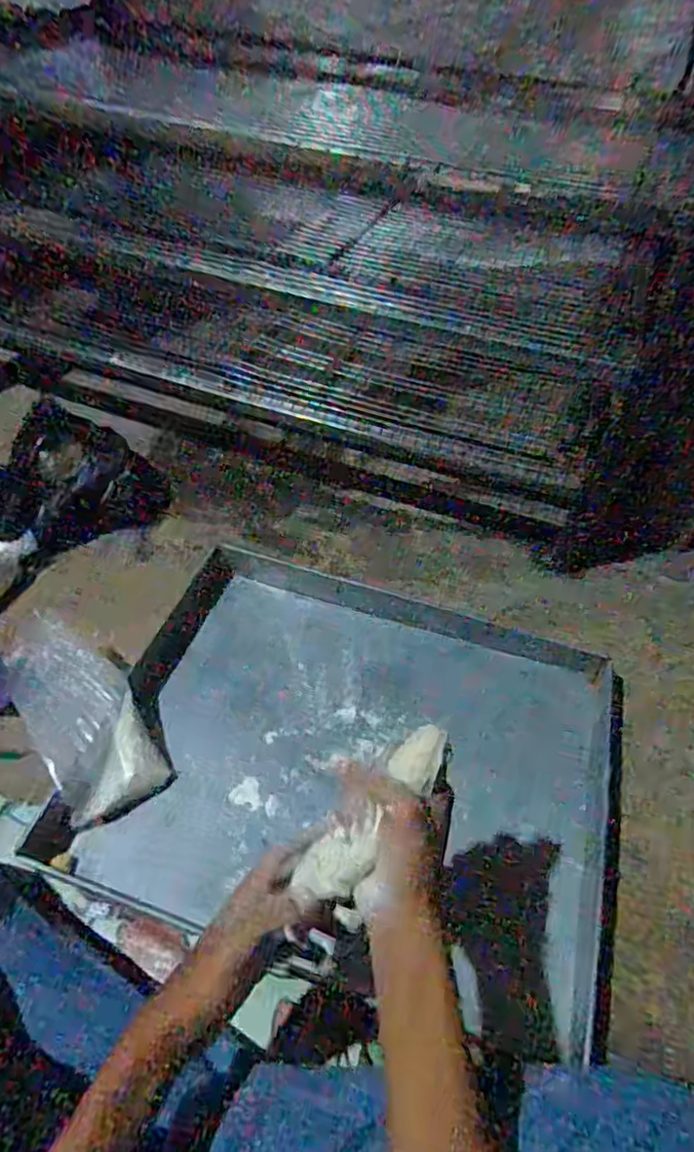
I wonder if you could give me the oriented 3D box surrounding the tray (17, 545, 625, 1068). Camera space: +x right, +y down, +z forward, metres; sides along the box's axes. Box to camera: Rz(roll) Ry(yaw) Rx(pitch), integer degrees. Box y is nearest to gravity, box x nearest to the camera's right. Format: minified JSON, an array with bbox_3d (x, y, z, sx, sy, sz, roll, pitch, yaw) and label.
[{"bbox_3d":[0.018,0.190,0.689,0.523,0.068,0.417,16,52,9],"label":"tray"}]

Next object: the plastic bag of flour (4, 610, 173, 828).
[{"bbox_3d":[-0.284,0.148,0.676,0.106,0.072,0.220,-30,59,-25],"label":"plastic bag of flour"}]

